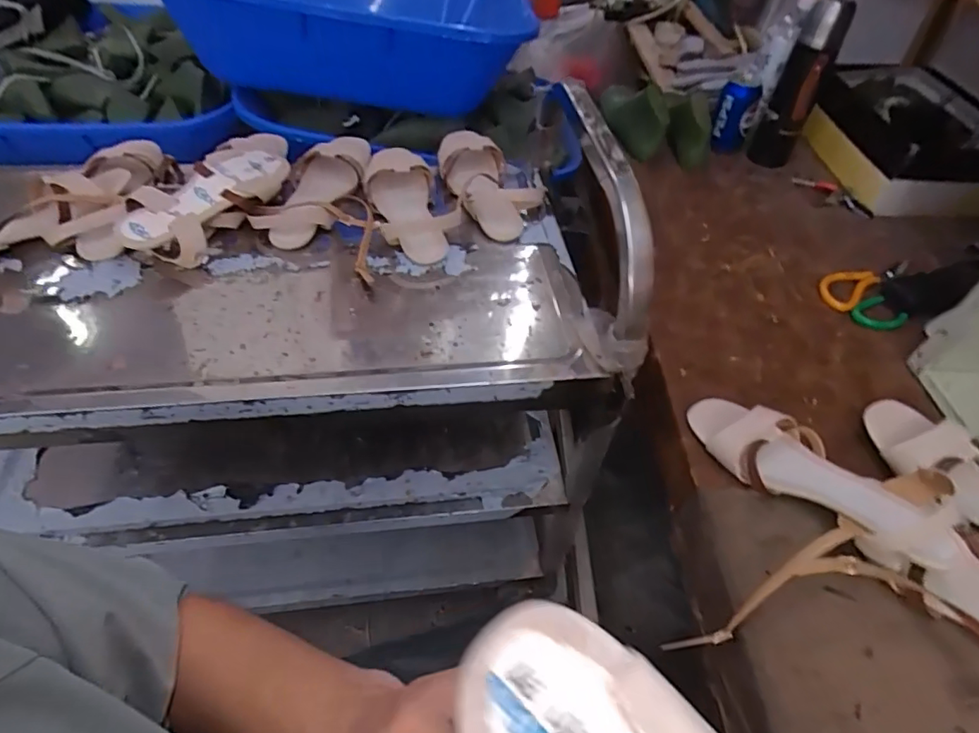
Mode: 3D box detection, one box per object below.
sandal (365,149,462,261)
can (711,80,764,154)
[{"bbox_3d":[-0.107,-0.218,0.709,0.098,0.054,0.220,-11,50,-13],"label":"sandal"},{"bbox_3d":[0.432,-0.440,0.944,0.065,0.102,0.055,19,50,15],"label":"can"}]

